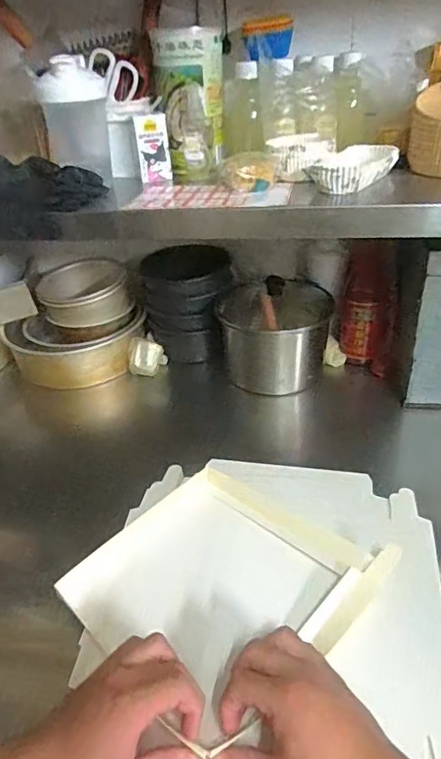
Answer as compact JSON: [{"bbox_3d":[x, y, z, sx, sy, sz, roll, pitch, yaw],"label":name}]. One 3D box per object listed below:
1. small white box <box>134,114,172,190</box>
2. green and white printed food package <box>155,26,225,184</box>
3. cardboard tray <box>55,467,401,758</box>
[{"bbox_3d":[-0.096,-0.332,0.753,0.043,0.096,0.025,-5,35,-1],"label":"small white box"},{"bbox_3d":[-0.047,-0.396,0.750,0.091,0.182,0.070,7,36,15],"label":"green and white printed food package"},{"bbox_3d":[0.004,0.208,0.530,0.245,0.032,0.236,-31,43,-33],"label":"cardboard tray"}]

